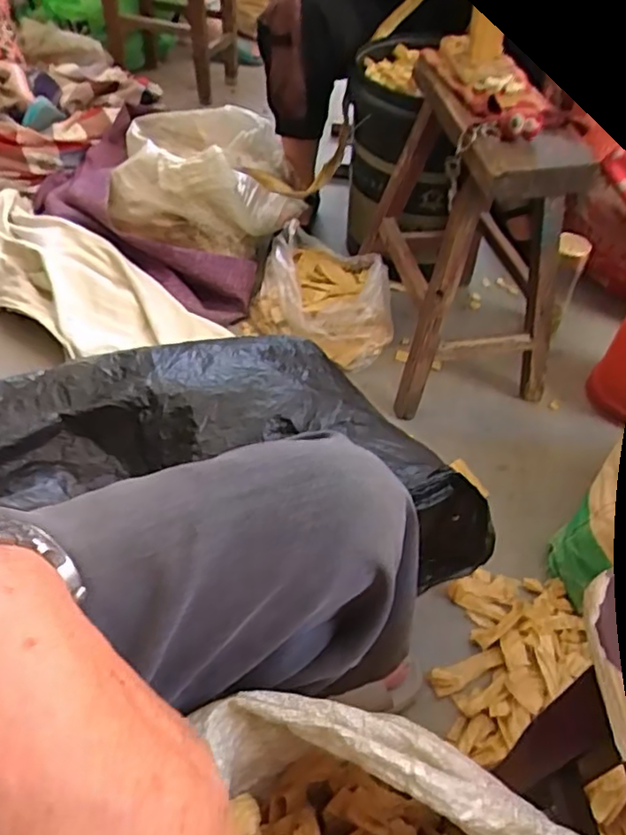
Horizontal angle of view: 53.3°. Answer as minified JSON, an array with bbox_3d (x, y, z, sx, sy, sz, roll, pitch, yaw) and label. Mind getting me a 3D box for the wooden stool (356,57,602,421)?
[{"bbox_3d":[0.241,-0.301,1.035,0.251,0.429,0.402,-6,49,-9],"label":"wooden stool"}]

